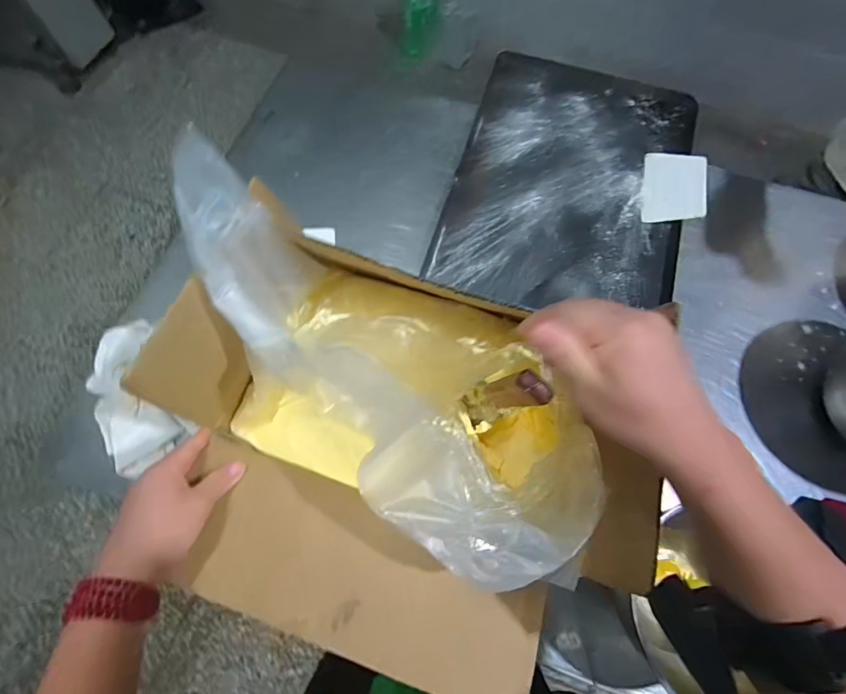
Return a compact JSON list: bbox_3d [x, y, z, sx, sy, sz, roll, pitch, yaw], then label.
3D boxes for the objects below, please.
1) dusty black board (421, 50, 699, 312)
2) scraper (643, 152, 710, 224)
[{"bbox_3d":[0.271,-0.313,0.748,0.392,0.035,0.558,17,75,6],"label":"dusty black board"},{"bbox_3d":[0.441,-0.281,0.712,0.095,0.008,0.140,3,73,26],"label":"scraper"}]

